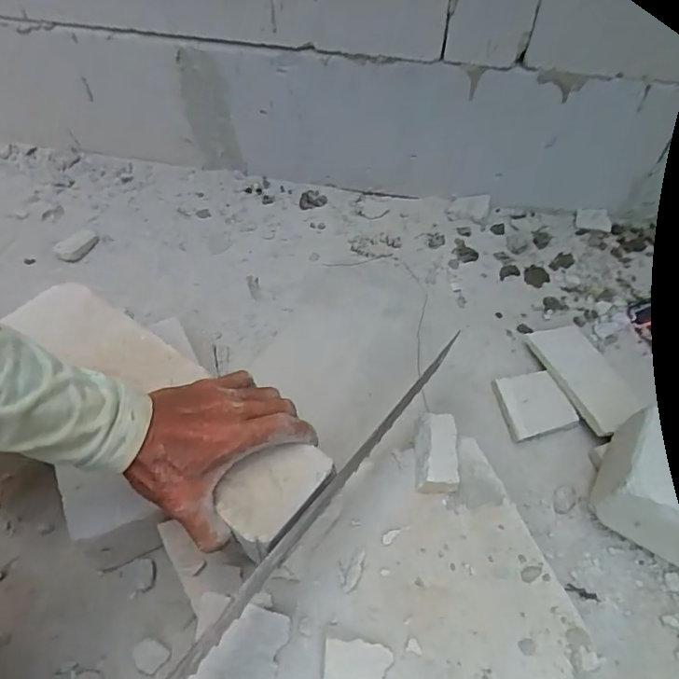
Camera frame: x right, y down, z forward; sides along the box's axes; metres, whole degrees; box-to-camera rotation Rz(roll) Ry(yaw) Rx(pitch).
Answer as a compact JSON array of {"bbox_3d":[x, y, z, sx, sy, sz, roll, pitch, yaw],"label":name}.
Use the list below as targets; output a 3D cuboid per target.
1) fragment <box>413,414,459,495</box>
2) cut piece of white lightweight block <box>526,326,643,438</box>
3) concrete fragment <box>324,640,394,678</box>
[{"bbox_3d":[0.083,0.094,0.467,0.035,0.017,0.071,3,53,2],"label":"fragment"},{"bbox_3d":[0.271,0.039,0.595,0.082,0.010,0.144,-8,43,-20],"label":"cut piece of white lightweight block"},{"bbox_3d":[0.012,0.216,0.360,0.044,0.013,0.028,4,53,3],"label":"concrete fragment"}]

